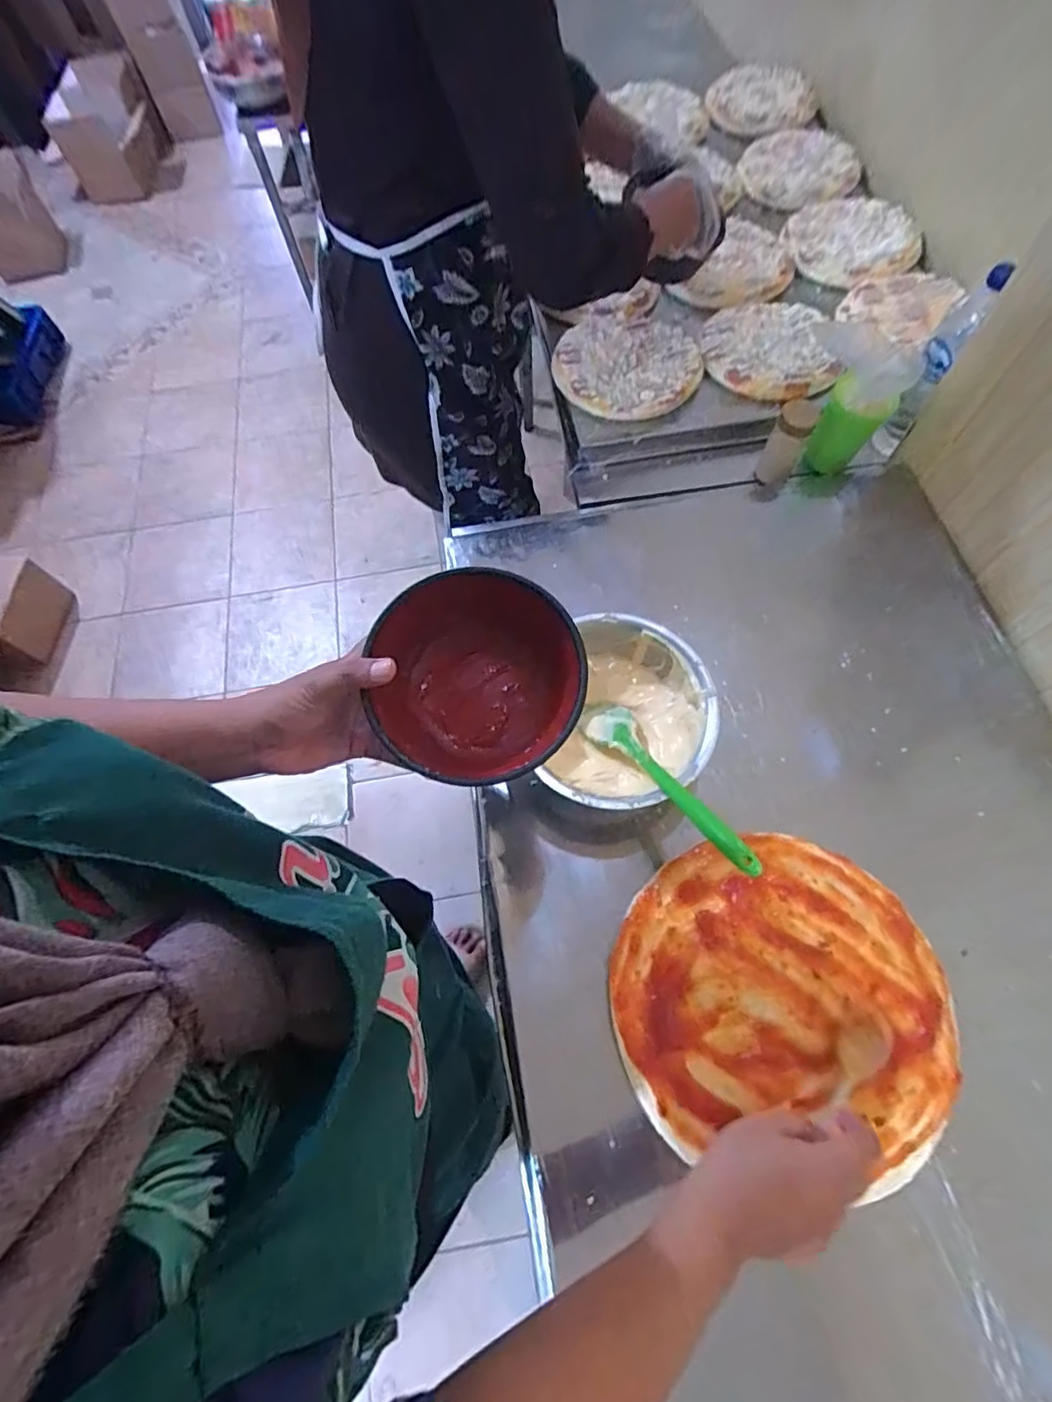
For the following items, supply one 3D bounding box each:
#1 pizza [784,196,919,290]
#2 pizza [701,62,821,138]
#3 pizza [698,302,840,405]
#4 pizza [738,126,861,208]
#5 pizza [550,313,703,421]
[{"bbox_3d":[0.531,-0.750,0.960,0.224,0.019,0.204,-1,67,2],"label":"pizza"},{"bbox_3d":[0.448,-1.159,1.130,0.204,0.013,0.217,-1,67,2],"label":"pizza"},{"bbox_3d":[0.340,-0.502,0.838,0.177,0.024,0.184,-1,67,2],"label":"pizza"},{"bbox_3d":[0.478,-0.937,1.028,0.196,0.017,0.194,18,69,9],"label":"pizza"},{"bbox_3d":[0.141,-0.480,0.831,0.200,0.019,0.199,-4,67,0],"label":"pizza"}]

